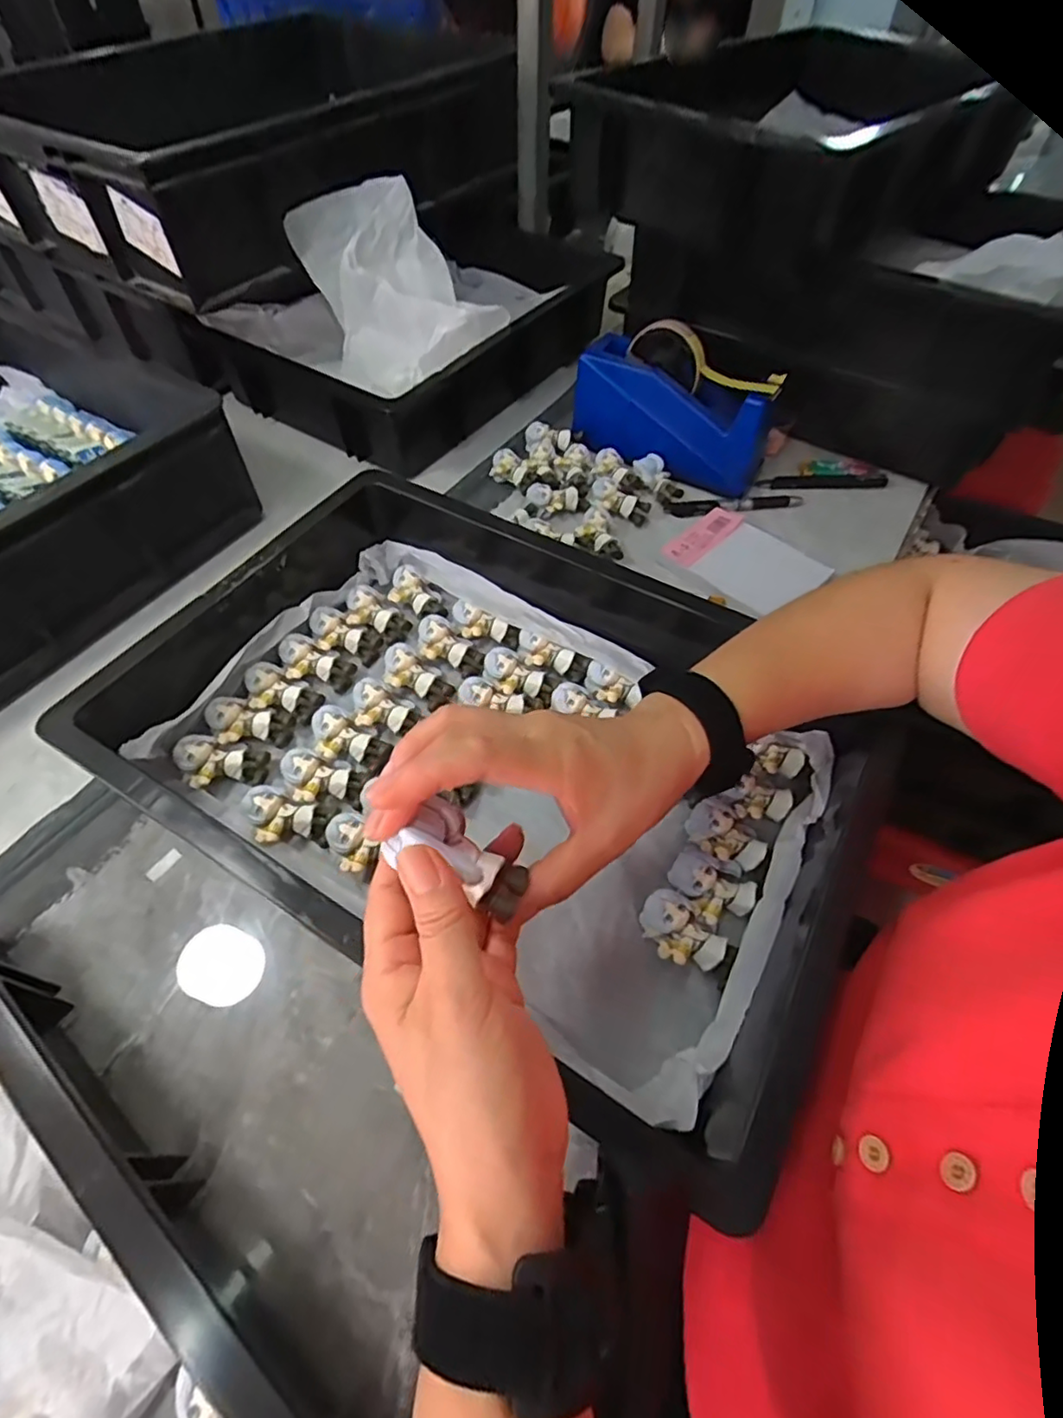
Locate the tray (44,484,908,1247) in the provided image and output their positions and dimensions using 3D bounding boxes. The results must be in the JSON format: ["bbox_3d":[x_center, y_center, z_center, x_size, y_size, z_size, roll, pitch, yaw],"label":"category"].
[{"bbox_3d":[-0.046,0.003,0.420,0.528,0.089,0.332,27,59,17],"label":"tray"}]

